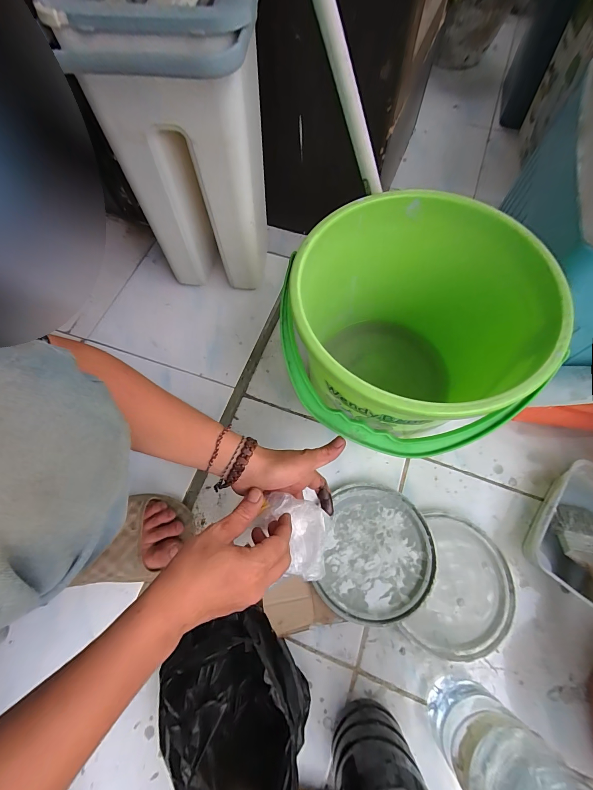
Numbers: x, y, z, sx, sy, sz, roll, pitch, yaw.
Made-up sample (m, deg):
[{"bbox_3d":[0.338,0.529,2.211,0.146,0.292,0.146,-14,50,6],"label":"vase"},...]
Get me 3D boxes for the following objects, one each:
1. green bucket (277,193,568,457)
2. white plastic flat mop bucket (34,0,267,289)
[{"bbox_3d":[0.124,-0.057,0.442,0.265,0.260,0.286,-1,67,3],"label":"green bucket"},{"bbox_3d":[-0.137,-0.358,0.486,0.201,0.347,0.224,3,68,5],"label":"white plastic flat mop bucket"}]

